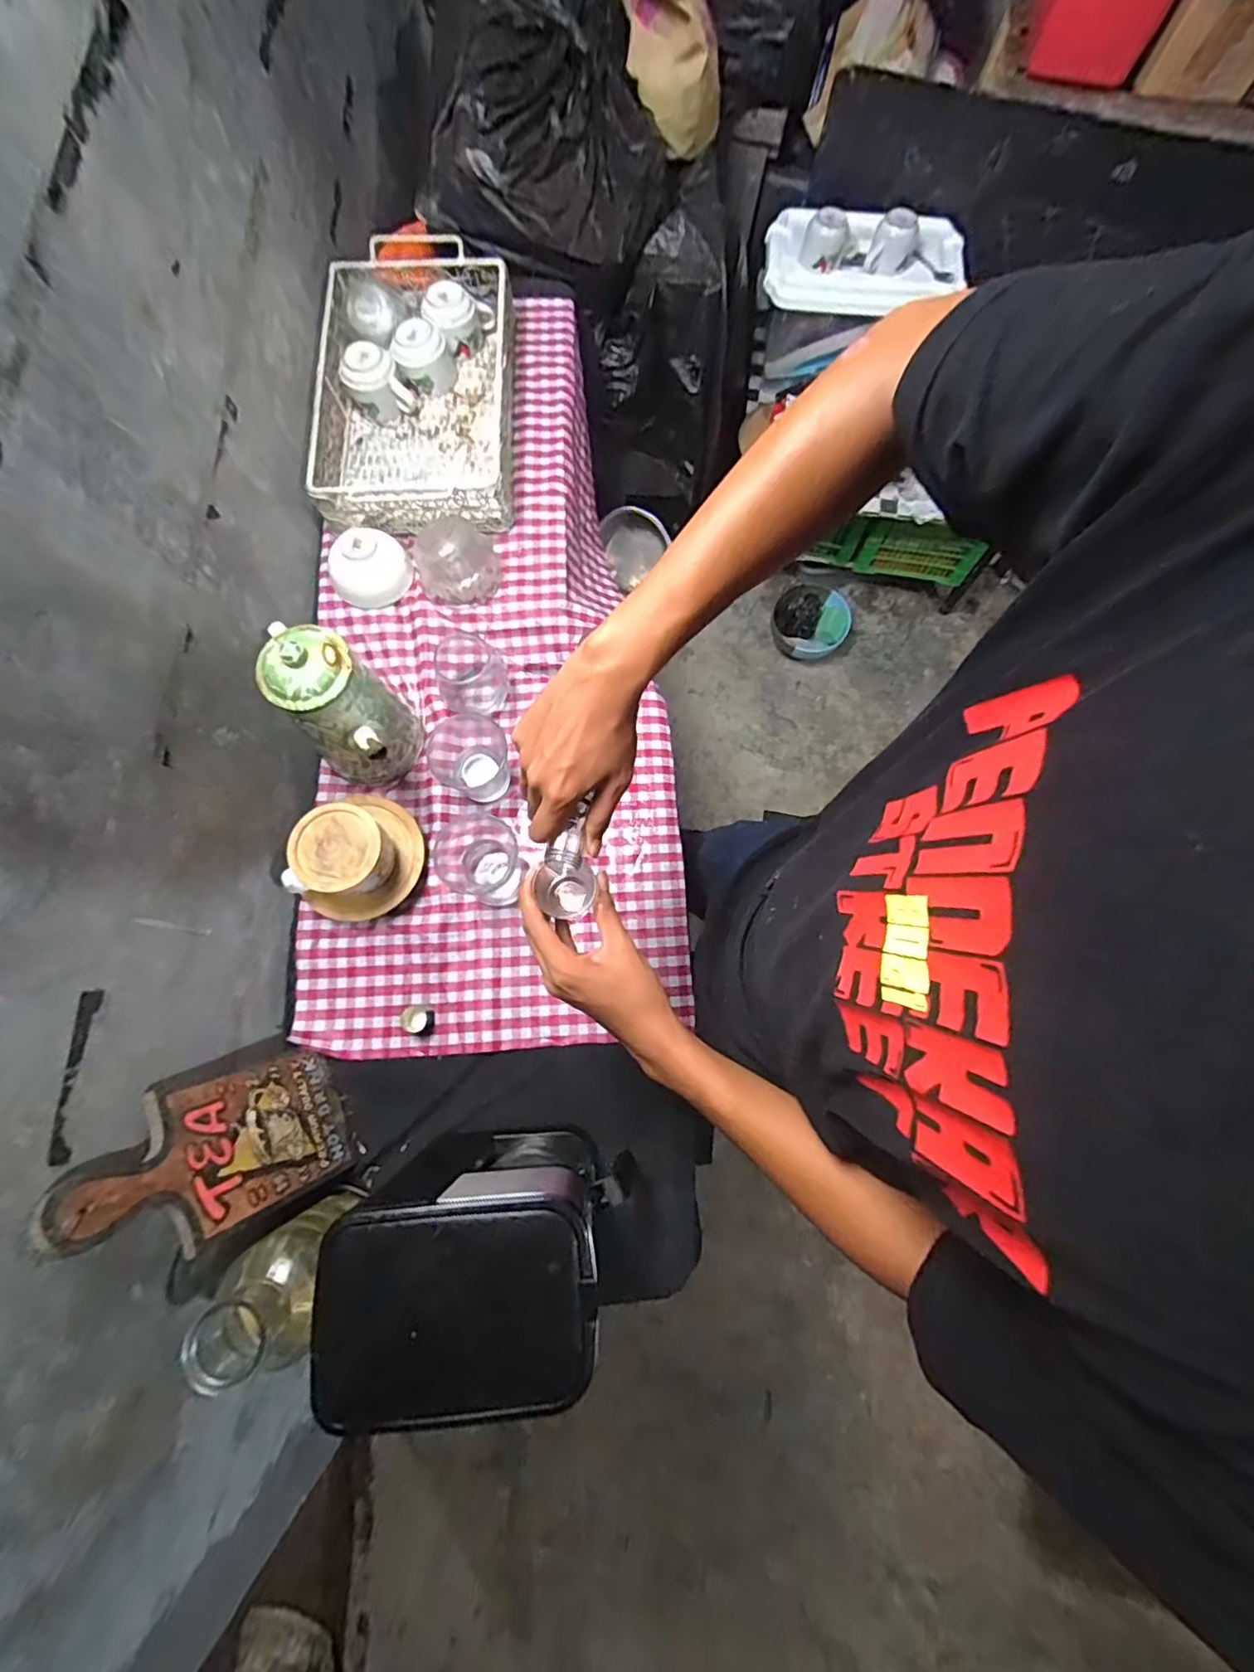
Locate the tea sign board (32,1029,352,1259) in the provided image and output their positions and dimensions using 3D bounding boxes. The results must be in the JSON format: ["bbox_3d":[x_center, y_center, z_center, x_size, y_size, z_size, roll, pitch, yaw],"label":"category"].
[{"bbox_3d":[-0.379,0.293,0.556,0.016,0.281,0.158,-29,82,10],"label":"tea sign board"}]

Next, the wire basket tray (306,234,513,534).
[{"bbox_3d":[-0.313,-0.655,0.868,0.275,0.081,0.444,-2,75,-1],"label":"wire basket tray"}]

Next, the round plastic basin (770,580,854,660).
[{"bbox_3d":[0.505,-0.587,1.628,0.199,0.133,0.166,24,76,6],"label":"round plastic basin"}]

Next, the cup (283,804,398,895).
[{"bbox_3d":[-0.324,0.021,0.693,0.116,0.068,0.099,5,75,1],"label":"cup"}]

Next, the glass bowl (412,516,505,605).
[{"bbox_3d":[-0.233,-0.378,0.811,0.113,0.068,0.096,-24,77,-7],"label":"glass bowl"}]

